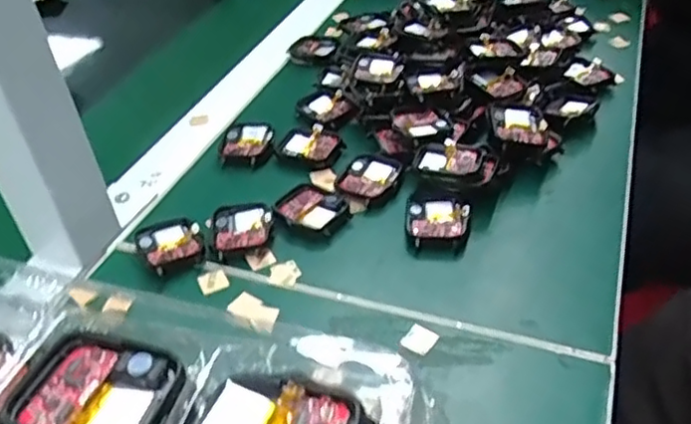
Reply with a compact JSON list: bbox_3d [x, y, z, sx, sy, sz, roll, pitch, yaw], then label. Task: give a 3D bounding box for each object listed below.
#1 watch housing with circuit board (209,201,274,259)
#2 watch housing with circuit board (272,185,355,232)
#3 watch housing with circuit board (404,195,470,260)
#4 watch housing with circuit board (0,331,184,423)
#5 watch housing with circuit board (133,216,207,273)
[{"bbox_3d":[-0.066,0.010,0.420,0.039,0.011,0.043,-13,41,-10],"label":"watch housing with circuit board"},{"bbox_3d":[-0.024,-0.001,0.430,0.046,0.010,0.036,21,46,27],"label":"watch housing with circuit board"},{"bbox_3d":[0.057,0.009,0.409,0.038,0.011,0.047,2,40,7],"label":"watch housing with circuit board"},{"bbox_3d":[-0.072,0.052,0.187,0.043,0.006,0.036,12,42,19],"label":"watch housing with circuit board"},{"bbox_3d":[-0.110,0.021,0.412,0.035,0.011,0.047,-23,43,-21],"label":"watch housing with circuit board"}]

